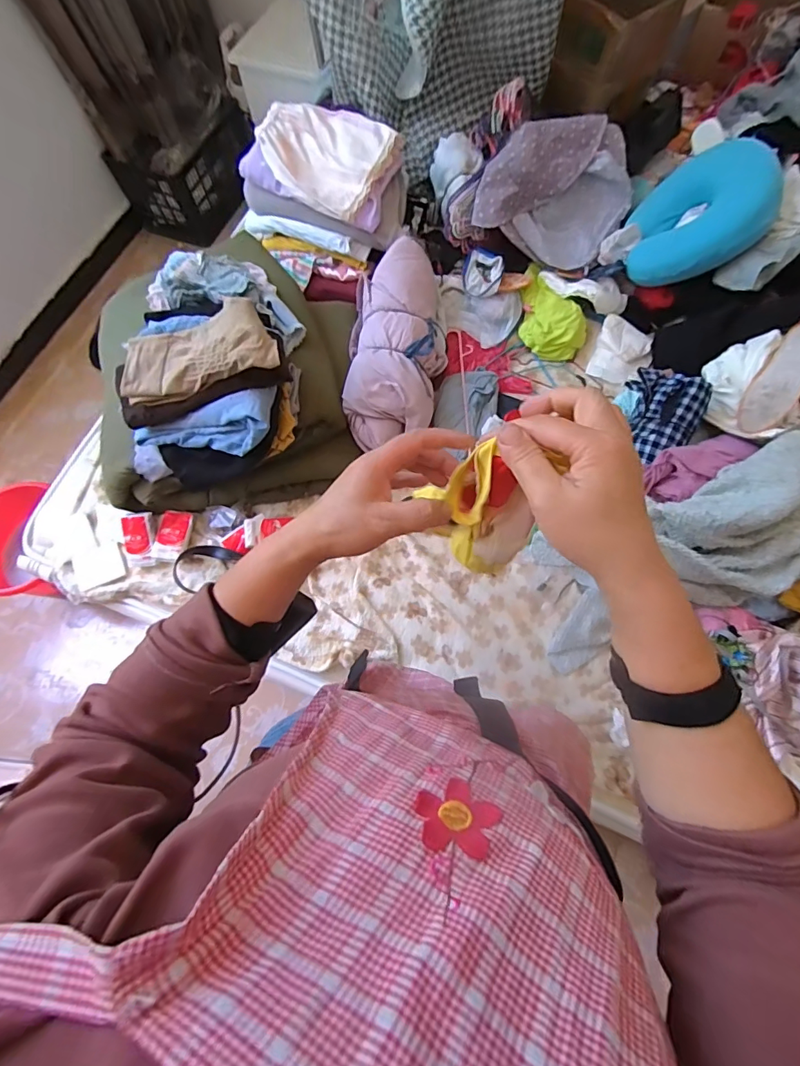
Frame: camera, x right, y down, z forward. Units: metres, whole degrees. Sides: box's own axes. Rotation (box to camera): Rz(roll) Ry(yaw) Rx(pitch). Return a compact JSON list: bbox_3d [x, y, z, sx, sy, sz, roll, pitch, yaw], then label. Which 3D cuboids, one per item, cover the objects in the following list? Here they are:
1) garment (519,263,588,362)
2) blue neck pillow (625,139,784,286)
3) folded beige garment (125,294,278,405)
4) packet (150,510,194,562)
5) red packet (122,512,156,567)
[{"bbox_3d":[0.353,-0.509,1.066,0.140,0.052,0.232,3,71,3],"label":"garment"},{"bbox_3d":[0.647,-0.675,0.998,0.095,0.270,0.286,21,68,-38],"label":"blue neck pillow"},{"bbox_3d":[-0.321,-0.293,0.737,0.244,0.060,0.123,-12,71,-2],"label":"folded beige garment"},{"bbox_3d":[-0.451,0.005,0.919,0.062,0.029,0.100,10,71,6],"label":"packet"},{"bbox_3d":[-0.509,0.014,0.901,0.053,0.027,0.102,-5,95,-22],"label":"red packet"}]

